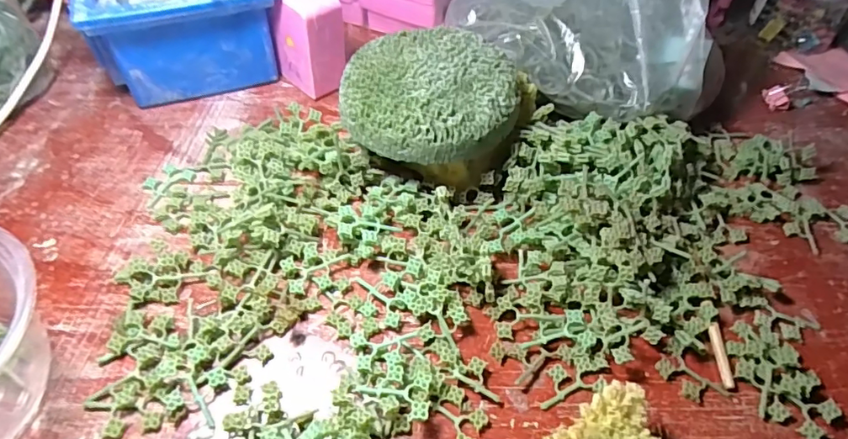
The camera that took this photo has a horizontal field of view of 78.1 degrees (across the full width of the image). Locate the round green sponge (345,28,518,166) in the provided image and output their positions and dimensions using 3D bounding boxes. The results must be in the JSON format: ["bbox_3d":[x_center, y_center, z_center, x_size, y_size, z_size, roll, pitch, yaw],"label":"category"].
[{"bbox_3d":[0.004,-0.076,0.311,0.099,0.026,0.098,1,50,-2],"label":"round green sponge"}]

